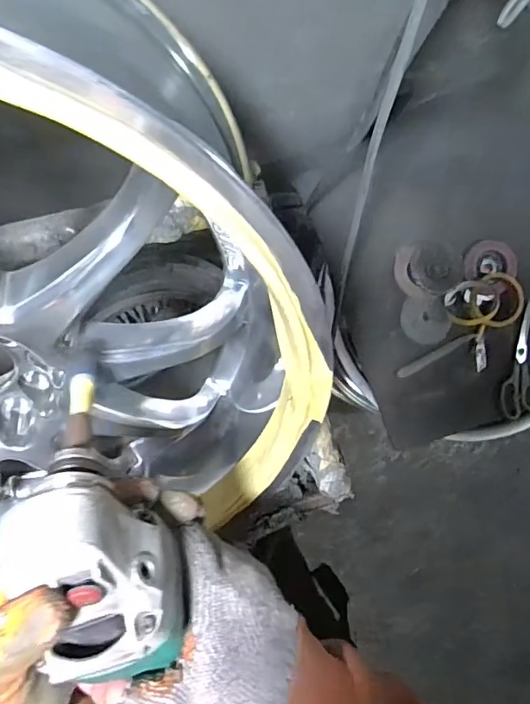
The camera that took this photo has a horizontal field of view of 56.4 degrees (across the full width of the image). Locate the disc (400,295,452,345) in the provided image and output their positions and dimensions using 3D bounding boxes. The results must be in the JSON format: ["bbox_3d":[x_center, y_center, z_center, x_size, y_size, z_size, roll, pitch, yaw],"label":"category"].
[{"bbox_3d":[0.269,-0.054,0.827,0.078,0.004,0.079,-1,93,10],"label":"disc"}]

